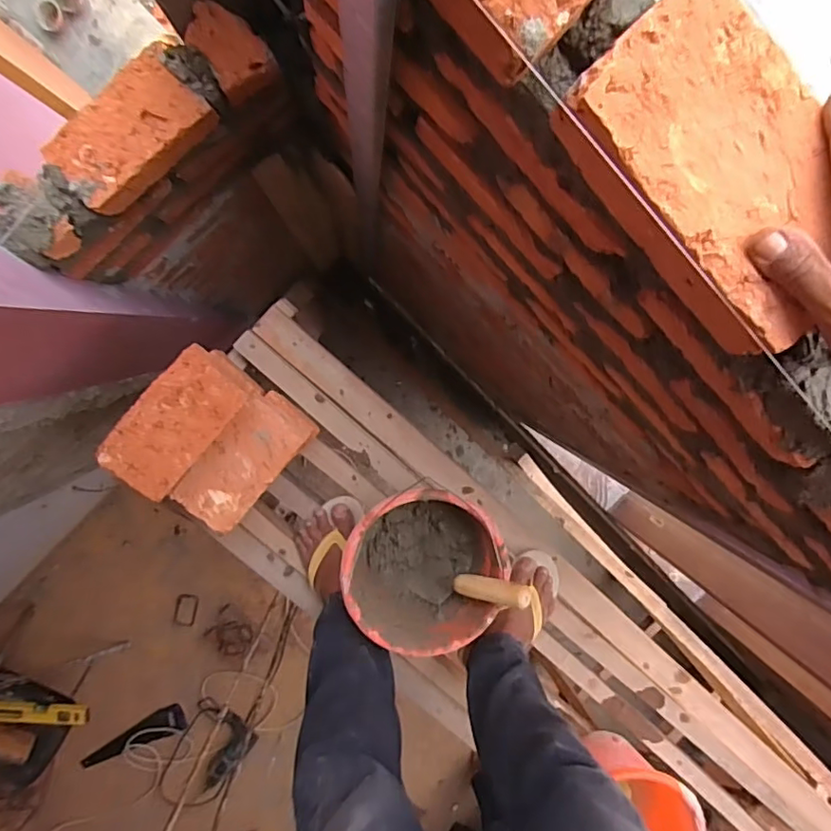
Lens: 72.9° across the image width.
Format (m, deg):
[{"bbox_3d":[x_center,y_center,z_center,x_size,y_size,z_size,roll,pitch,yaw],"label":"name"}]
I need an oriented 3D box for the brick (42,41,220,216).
[{"bbox_3d":[-0.353,-0.351,0.698,0.186,0.057,0.105,-41,99,3],"label":"brick"}]

